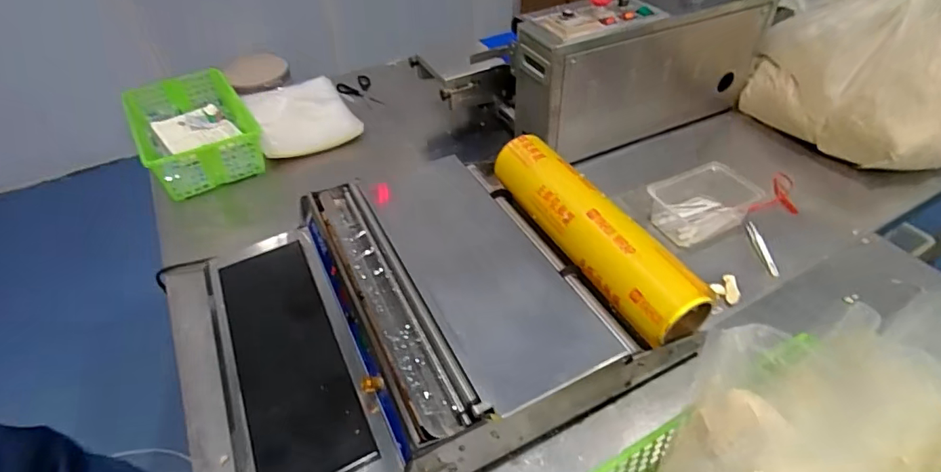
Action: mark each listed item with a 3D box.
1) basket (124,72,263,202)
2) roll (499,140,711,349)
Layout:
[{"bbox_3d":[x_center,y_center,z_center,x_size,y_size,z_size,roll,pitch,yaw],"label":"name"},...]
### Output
[{"bbox_3d":[-0.584,-0.227,1.057,0.216,0.105,0.310,-25,49,-21],"label":"basket"},{"bbox_3d":[0.169,-0.017,0.739,0.089,0.075,0.408,-22,48,-19],"label":"roll"}]

